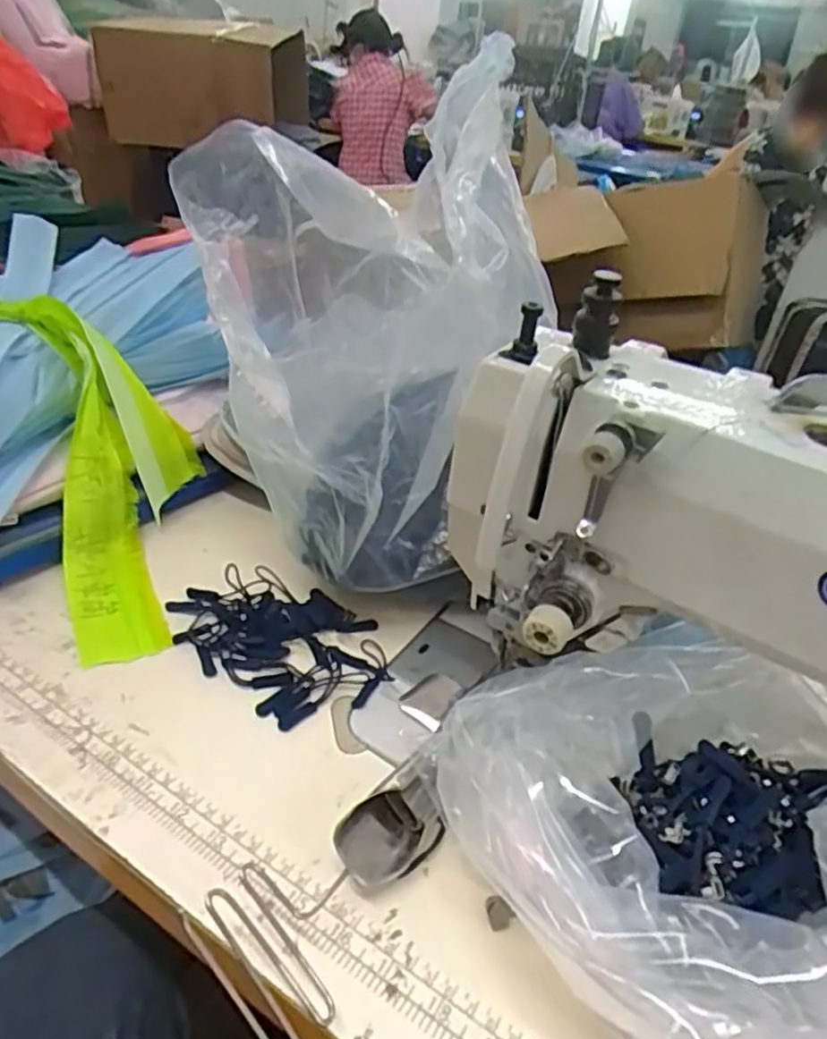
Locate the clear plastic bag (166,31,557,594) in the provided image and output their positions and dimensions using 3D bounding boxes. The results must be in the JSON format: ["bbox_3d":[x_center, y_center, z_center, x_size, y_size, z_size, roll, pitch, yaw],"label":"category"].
[{"bbox_3d":[-0.026,-0.091,0.434,0.200,0.290,0.151,-20,42,-33],"label":"clear plastic bag"}]

